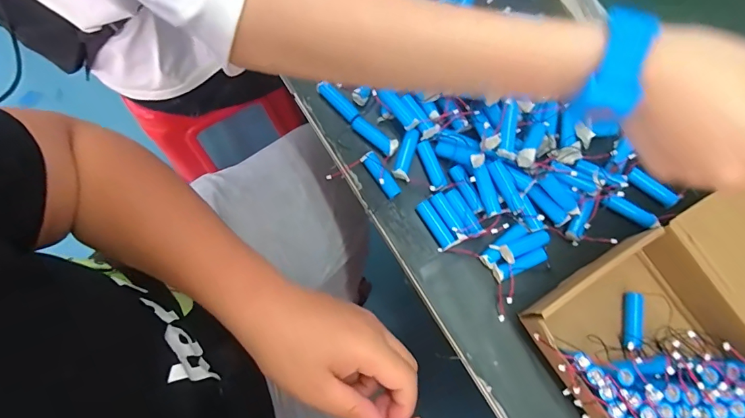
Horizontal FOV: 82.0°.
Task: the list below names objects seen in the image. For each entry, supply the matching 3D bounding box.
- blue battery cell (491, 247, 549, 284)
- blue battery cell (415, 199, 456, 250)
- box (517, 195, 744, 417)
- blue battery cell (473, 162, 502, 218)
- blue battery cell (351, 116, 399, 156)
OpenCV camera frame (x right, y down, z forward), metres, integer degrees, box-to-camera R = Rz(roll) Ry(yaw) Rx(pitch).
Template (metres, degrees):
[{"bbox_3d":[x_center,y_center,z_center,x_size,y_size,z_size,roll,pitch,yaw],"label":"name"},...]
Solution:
[{"bbox_3d":[0.138,0.052,0.400,0.054,0.018,0.015,-24,79,-6],"label":"blue battery cell"},{"bbox_3d":[0.059,0.015,0.406,0.015,0.017,0.049,-29,80,-7],"label":"blue battery cell"},{"bbox_3d":[0.294,0.077,0.343,0.297,0.089,0.167,-29,80,-7],"label":"box"},{"bbox_3d":[0.107,-0.017,0.396,0.014,0.011,0.047,-21,96,-5],"label":"blue battery cell"},{"bbox_3d":[0.002,-0.072,0.425,0.050,0.016,0.014,38,79,7],"label":"blue battery cell"}]

